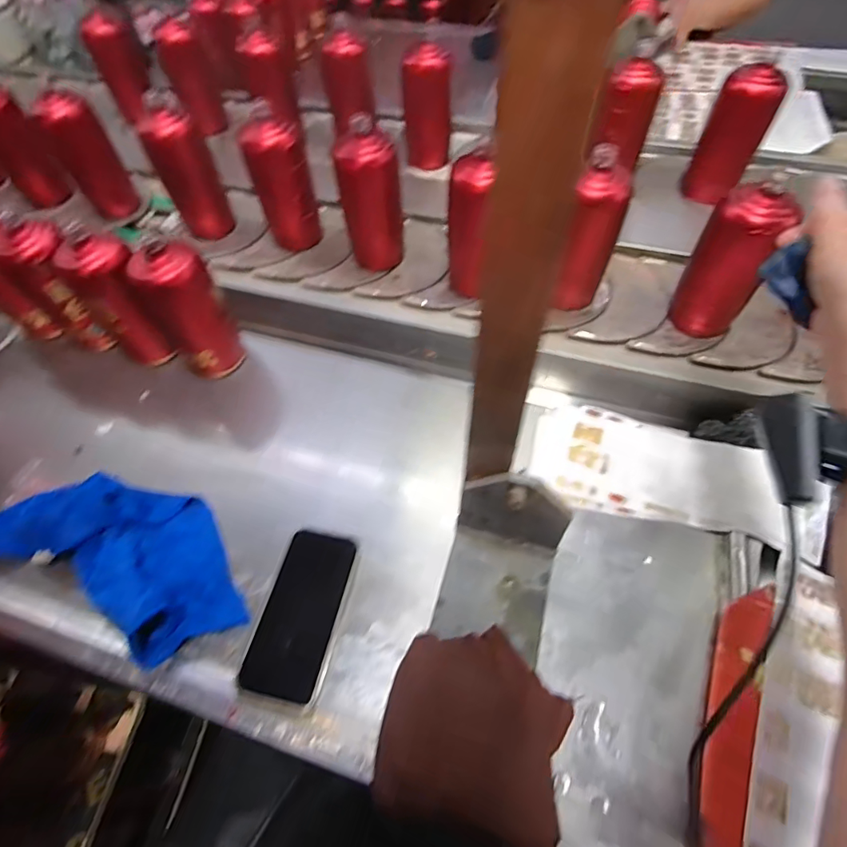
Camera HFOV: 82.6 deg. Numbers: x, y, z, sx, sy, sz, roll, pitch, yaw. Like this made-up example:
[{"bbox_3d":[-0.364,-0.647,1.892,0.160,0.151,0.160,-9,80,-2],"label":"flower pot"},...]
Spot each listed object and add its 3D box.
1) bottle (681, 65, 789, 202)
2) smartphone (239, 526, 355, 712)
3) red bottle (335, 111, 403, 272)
[{"bbox_3d":[0.441,-0.408,0.692,0.076,0.156,0.066,23,62,18],"label":"bottle"},{"bbox_3d":[-0.115,0.180,0.461,0.074,0.011,0.152,11,57,7],"label":"smartphone"},{"bbox_3d":[-0.068,-0.298,0.646,0.070,0.179,0.061,-3,57,2],"label":"red bottle"}]

